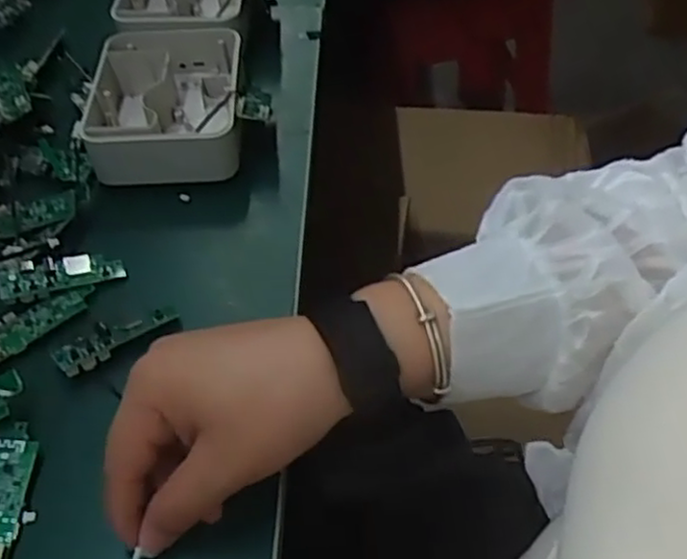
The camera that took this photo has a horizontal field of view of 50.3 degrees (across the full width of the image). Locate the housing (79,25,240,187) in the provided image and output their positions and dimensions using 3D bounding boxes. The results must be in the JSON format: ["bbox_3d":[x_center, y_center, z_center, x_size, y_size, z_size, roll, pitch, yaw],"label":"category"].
[{"bbox_3d":[-0.123,-0.122,0.513,0.102,0.039,0.138,-5,52,-1],"label":"housing"}]

